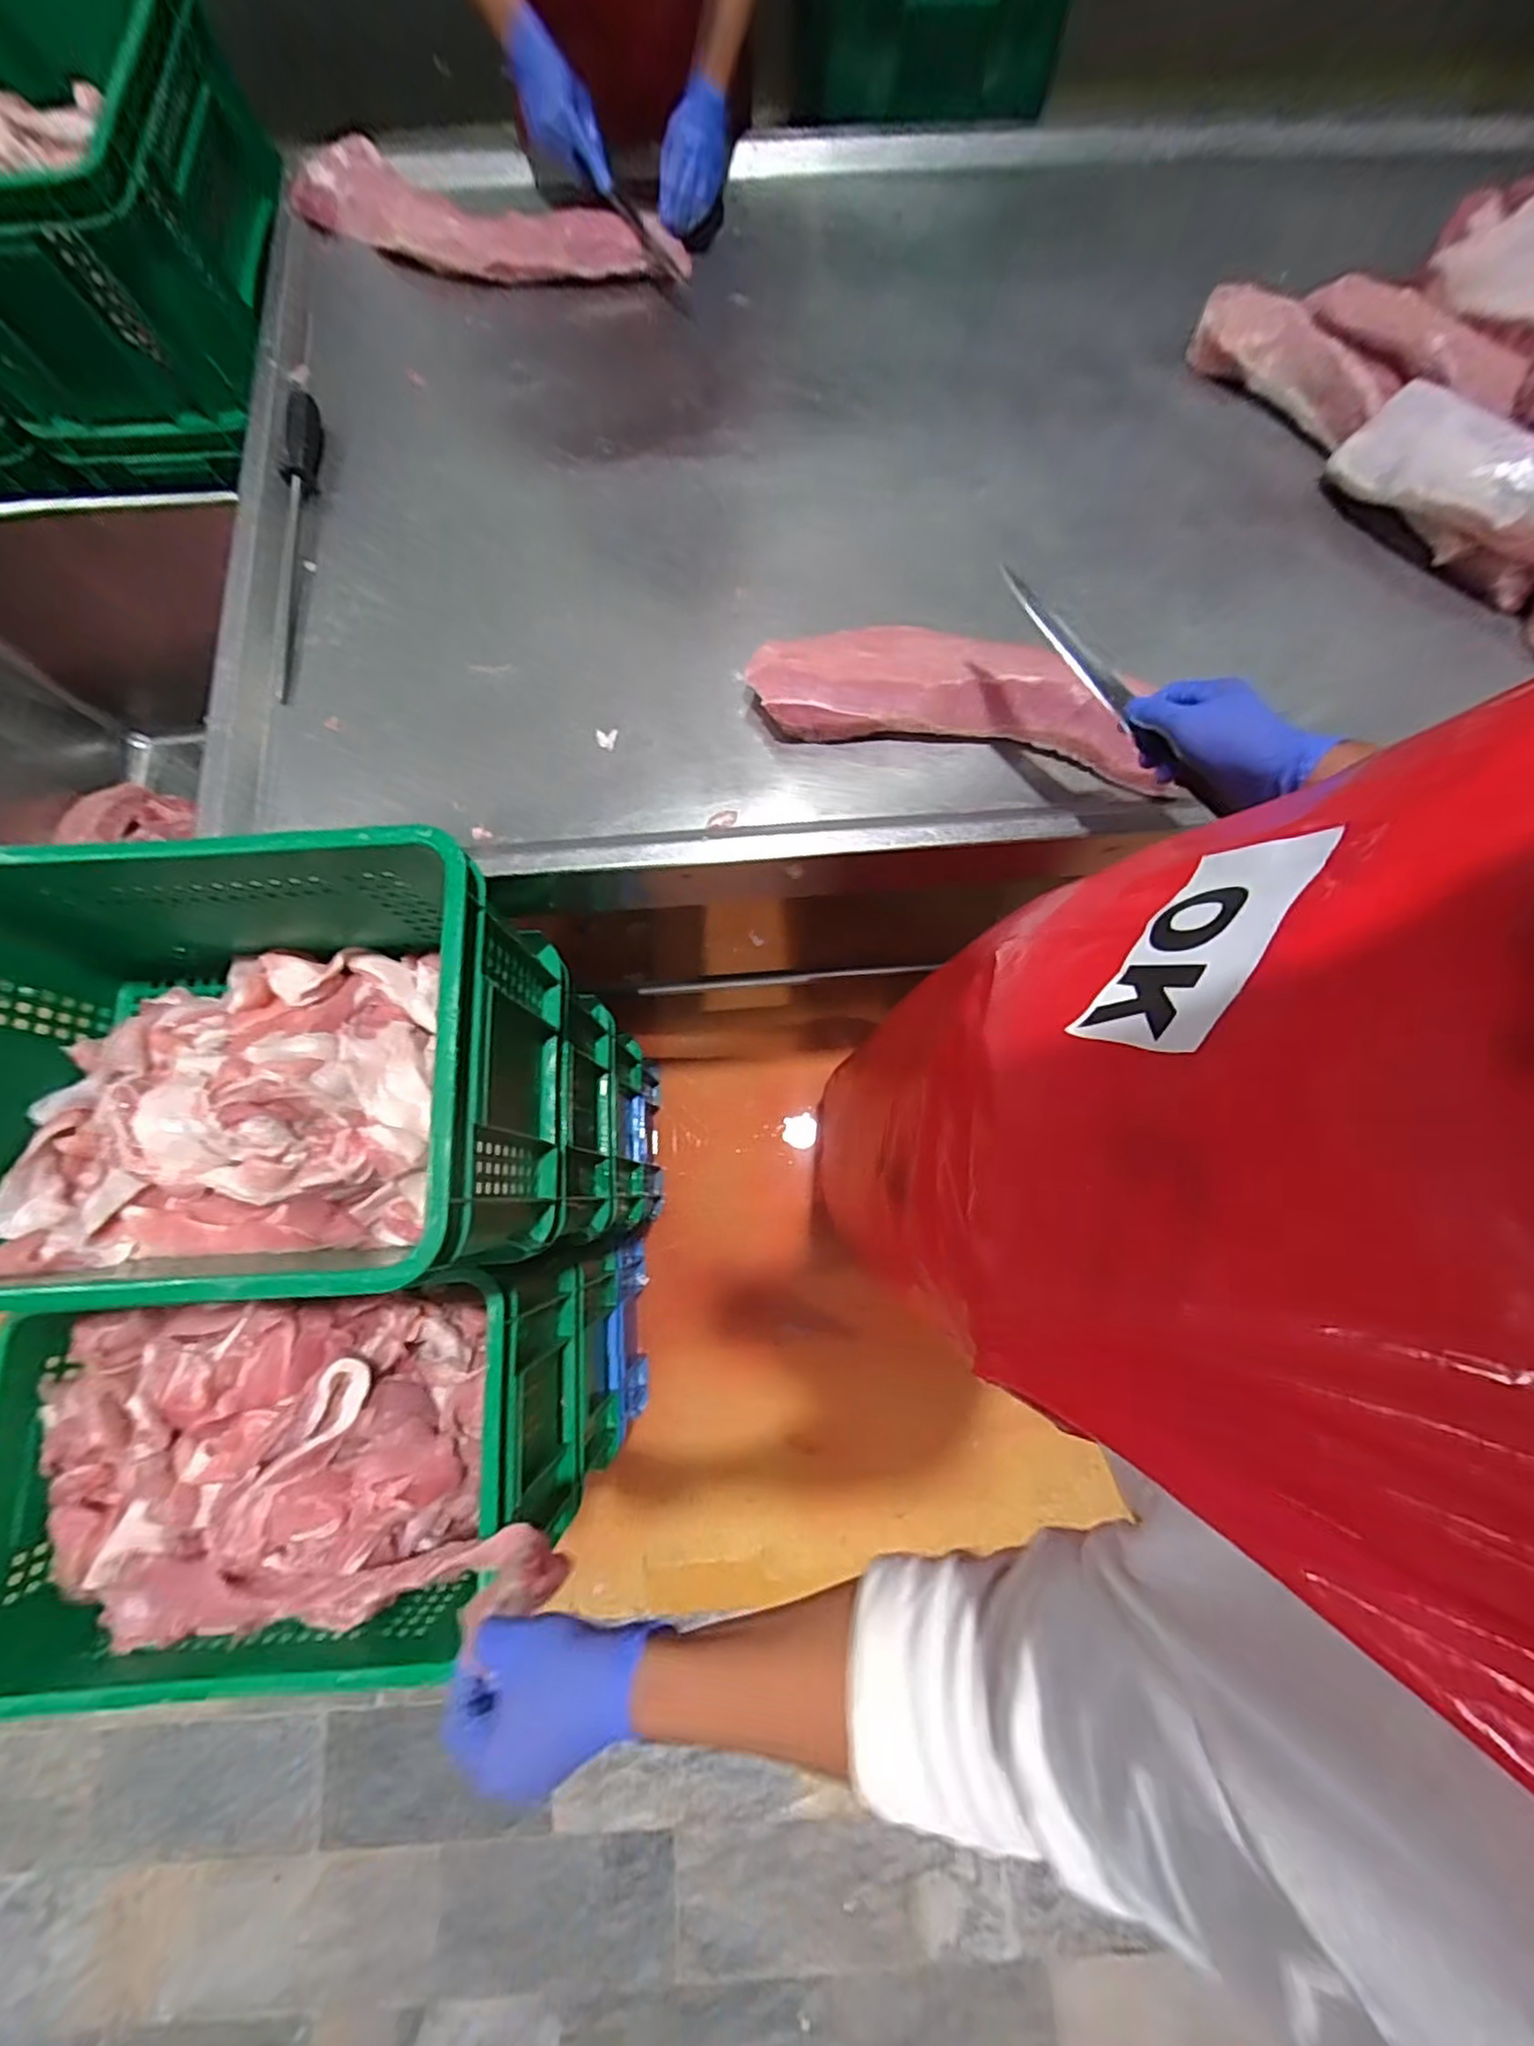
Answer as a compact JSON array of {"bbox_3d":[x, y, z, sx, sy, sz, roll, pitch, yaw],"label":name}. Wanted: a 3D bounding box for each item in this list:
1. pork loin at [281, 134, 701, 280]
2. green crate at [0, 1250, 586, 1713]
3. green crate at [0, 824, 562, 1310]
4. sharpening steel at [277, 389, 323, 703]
[{"bbox_3d":[-0.385,-1.108,0.944,0.561,0.051,0.118,12,77,2],"label":"pork loin"},{"bbox_3d":[-0.514,0.471,0.776,0.529,0.276,0.364,-3,75,0],"label":"green crate"},{"bbox_3d":[-0.489,0.053,0.630,0.516,0.253,0.345,-3,75,0],"label":"green crate"},{"bbox_3d":[-0.561,-0.572,0.805,0.028,0.037,0.396,-1,77,-2],"label":"sharpening steel"}]

